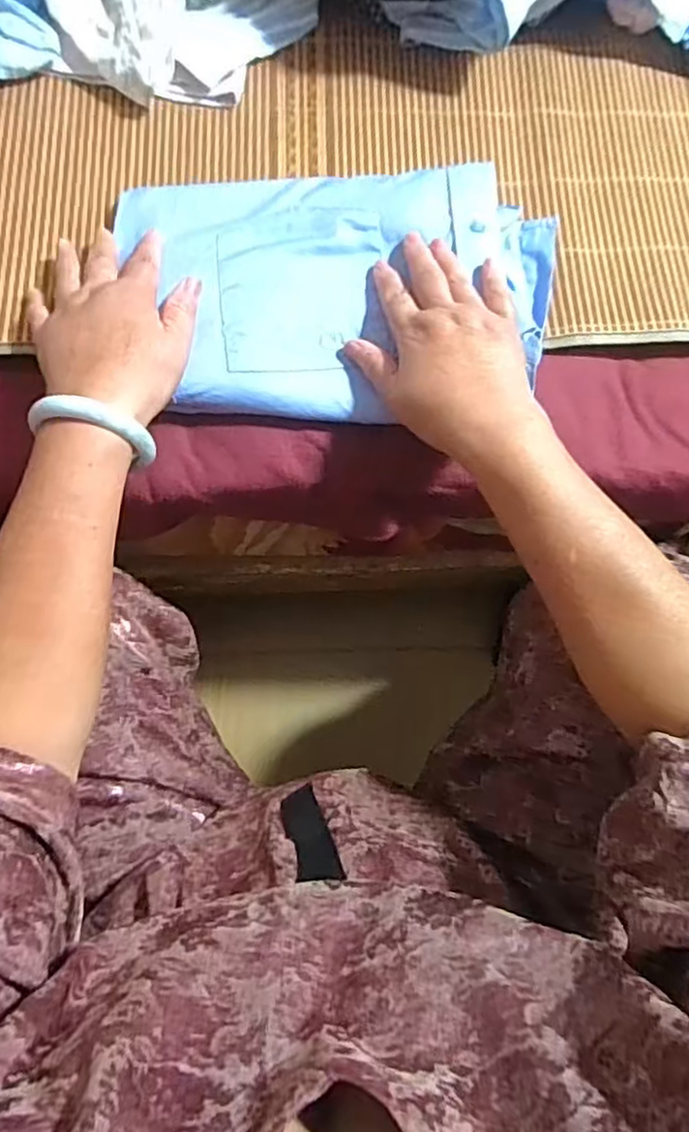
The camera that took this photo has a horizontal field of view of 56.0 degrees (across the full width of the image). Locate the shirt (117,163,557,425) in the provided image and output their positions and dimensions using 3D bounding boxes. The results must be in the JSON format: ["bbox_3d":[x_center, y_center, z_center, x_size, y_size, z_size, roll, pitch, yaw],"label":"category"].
[{"bbox_3d":[0.000,-0.200,0.475,0.312,0.028,0.190,-2,76,-2],"label":"shirt"}]

